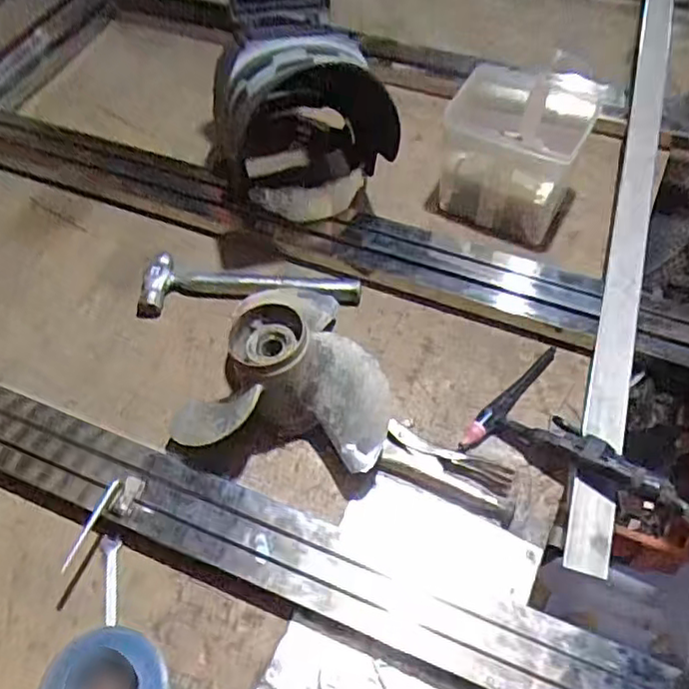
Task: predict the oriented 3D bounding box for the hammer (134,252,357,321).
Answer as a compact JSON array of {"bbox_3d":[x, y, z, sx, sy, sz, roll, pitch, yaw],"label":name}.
[{"bbox_3d":[-0.116,-0.071,0.796,0.271,0.030,0.083,1,59,1],"label":"hammer"}]

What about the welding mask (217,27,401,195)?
[{"bbox_3d":[-0.053,-0.268,0.751,0.191,0.267,0.163,-16,57,-8],"label":"welding mask"}]

